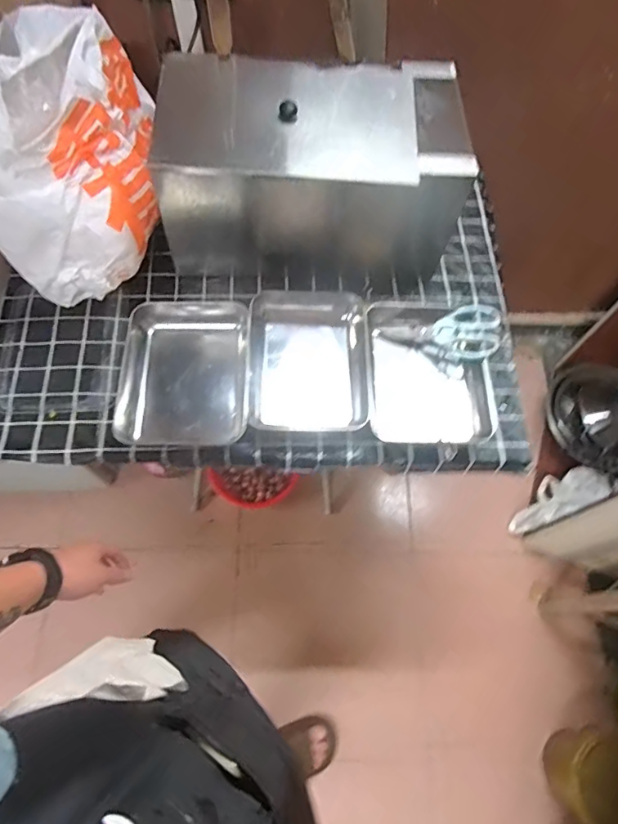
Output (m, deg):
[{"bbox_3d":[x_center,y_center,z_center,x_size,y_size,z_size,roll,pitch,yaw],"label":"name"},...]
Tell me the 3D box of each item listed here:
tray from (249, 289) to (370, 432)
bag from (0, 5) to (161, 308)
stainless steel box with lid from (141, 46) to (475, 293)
[{"bbox_3d":[0.000,-0.083,0.851,0.187,0.074,0.241,0,67,-2],"label":"tray"},{"bbox_3d":[-0.384,-0.387,0.767,0.273,0.241,0.316,-9,67,-6],"label":"bag"},{"bbox_3d":[0.005,-0.383,0.854,0.476,0.276,0.244,-3,67,-3],"label":"stainless steel box with lid"}]

